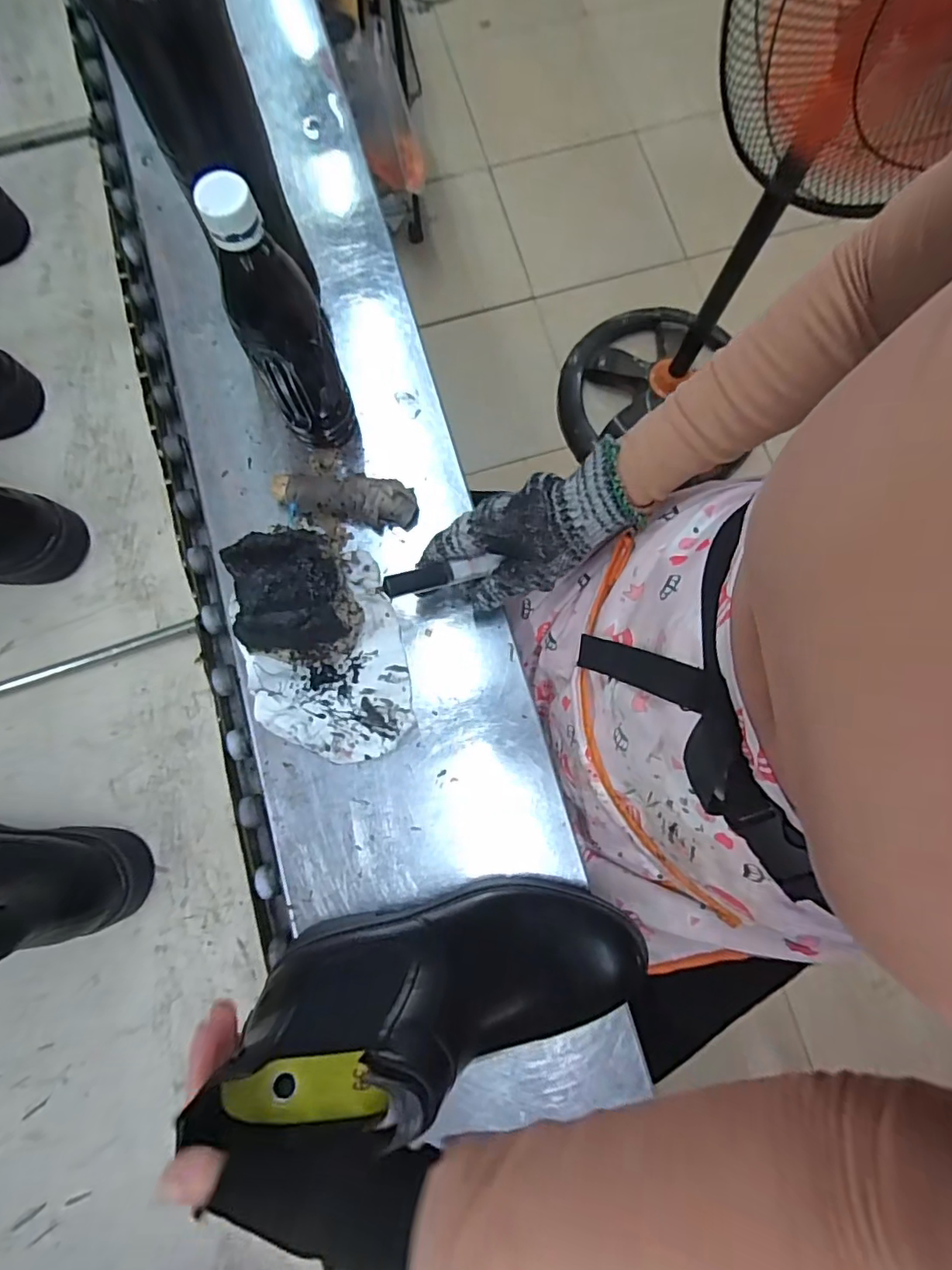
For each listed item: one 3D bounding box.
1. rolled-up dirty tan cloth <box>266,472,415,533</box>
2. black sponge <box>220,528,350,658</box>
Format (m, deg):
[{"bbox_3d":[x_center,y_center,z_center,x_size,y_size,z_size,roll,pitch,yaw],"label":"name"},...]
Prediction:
[{"bbox_3d":[-0.112,-0.118,0.486,0.123,0.026,0.037,9,80,0],"label":"rolled-up dirty tan cloth"},{"bbox_3d":[-0.142,-0.026,0.432,0.077,0.079,0.083,-10,80,-3],"label":"black sponge"}]

